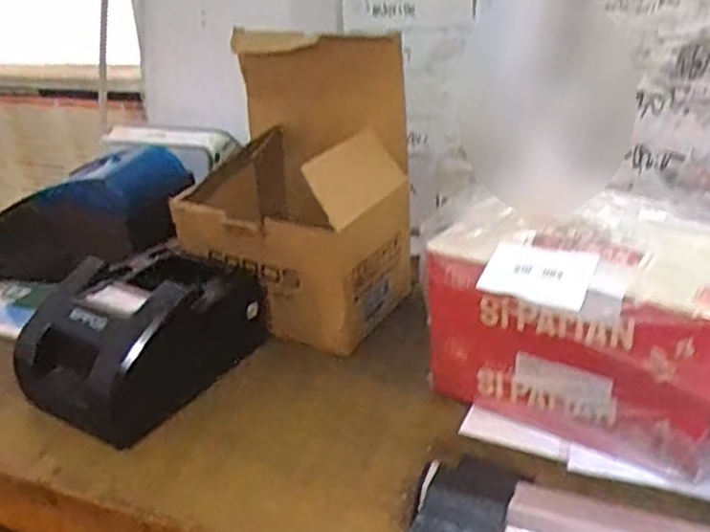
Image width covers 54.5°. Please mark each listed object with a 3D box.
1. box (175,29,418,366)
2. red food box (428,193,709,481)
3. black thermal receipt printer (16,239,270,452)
[{"bbox_3d":[-0.057,-0.070,0.575,0.172,0.211,0.146,14,32,31],"label":"box"},{"bbox_3d":[0.143,0.041,0.436,0.178,0.137,0.101,16,33,34],"label":"red food box"},{"bbox_3d":[-0.159,0.046,0.516,0.106,0.080,0.157,16,33,34],"label":"black thermal receipt printer"}]

